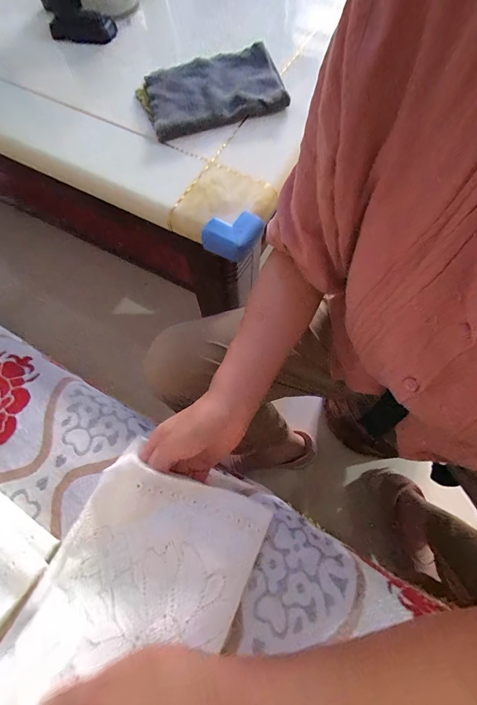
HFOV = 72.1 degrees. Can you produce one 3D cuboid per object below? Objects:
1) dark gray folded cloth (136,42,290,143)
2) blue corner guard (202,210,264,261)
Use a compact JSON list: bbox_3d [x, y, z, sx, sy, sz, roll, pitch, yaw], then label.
[{"bbox_3d":[-0.041,-0.397,0.498,0.206,0.019,0.142,-16,70,-5],"label":"dark gray folded cloth"},{"bbox_3d":[-0.008,-0.154,0.422,0.056,0.028,0.063,35,74,13],"label":"blue corner guard"}]

